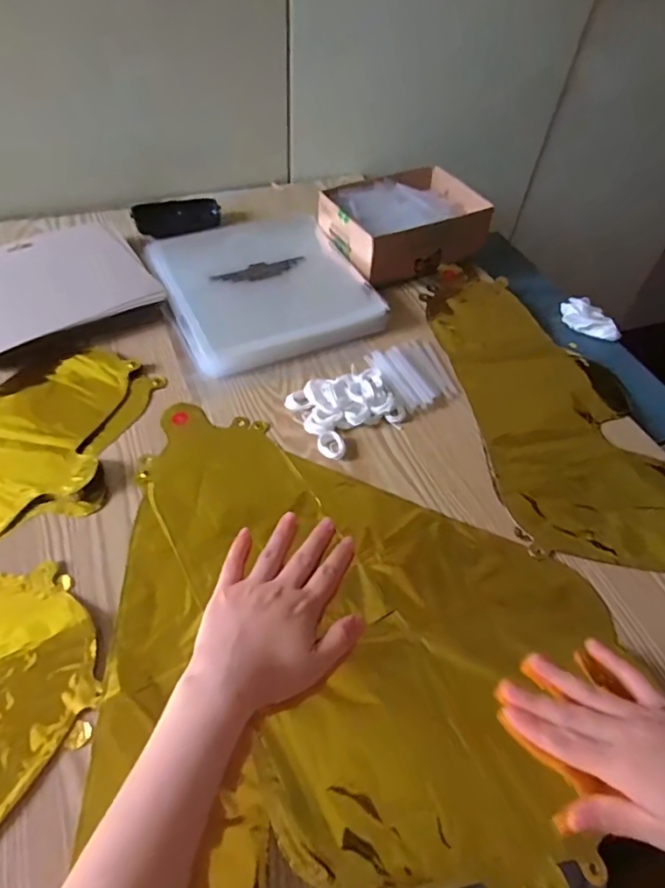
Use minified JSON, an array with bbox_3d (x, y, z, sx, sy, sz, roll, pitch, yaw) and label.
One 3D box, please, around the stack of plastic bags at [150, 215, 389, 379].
[{"bbox_3d":[-0.081,-0.184,0.607,0.211,0.034,0.225,-20,56,-19],"label":"stack of plastic bags"}]

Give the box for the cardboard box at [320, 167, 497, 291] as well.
[{"bbox_3d":[0.090,-0.274,0.665,0.191,0.068,0.139,-25,58,-23],"label":"cardboard box"}]

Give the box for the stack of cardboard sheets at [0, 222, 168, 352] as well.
[{"bbox_3d":[-0.309,-0.174,0.568,0.200,0.007,0.138,-29,71,-23],"label":"stack of cardboard sheets"}]

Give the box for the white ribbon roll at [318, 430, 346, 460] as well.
[{"bbox_3d":[-0.001,0.000,0.477,0.026,0.010,0.025,2,52,-3],"label":"white ribbon roll"}]

